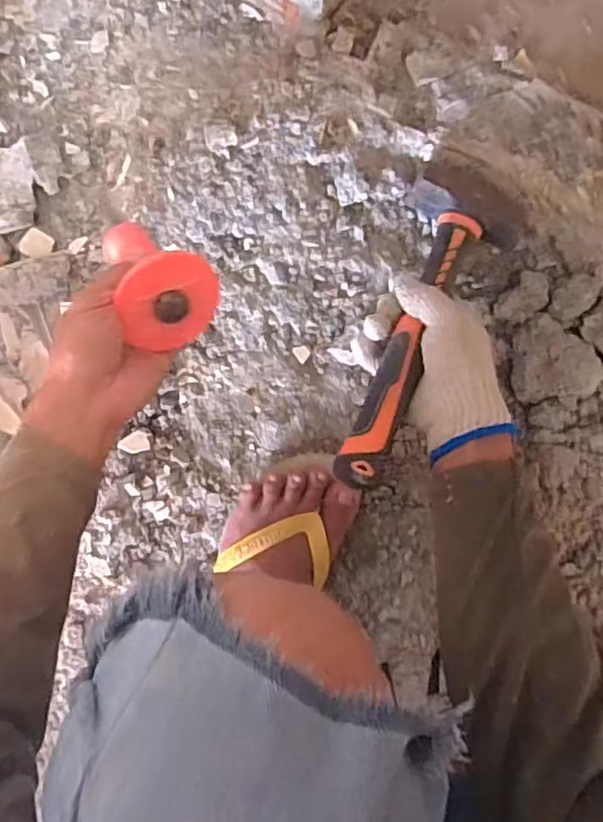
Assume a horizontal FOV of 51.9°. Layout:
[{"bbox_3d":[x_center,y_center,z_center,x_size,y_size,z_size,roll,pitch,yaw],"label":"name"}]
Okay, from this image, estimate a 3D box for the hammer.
[{"bbox_3d":[0.099,-0.074,0.509,0.099,0.028,0.295,26,77,-3],"label":"hammer"}]

